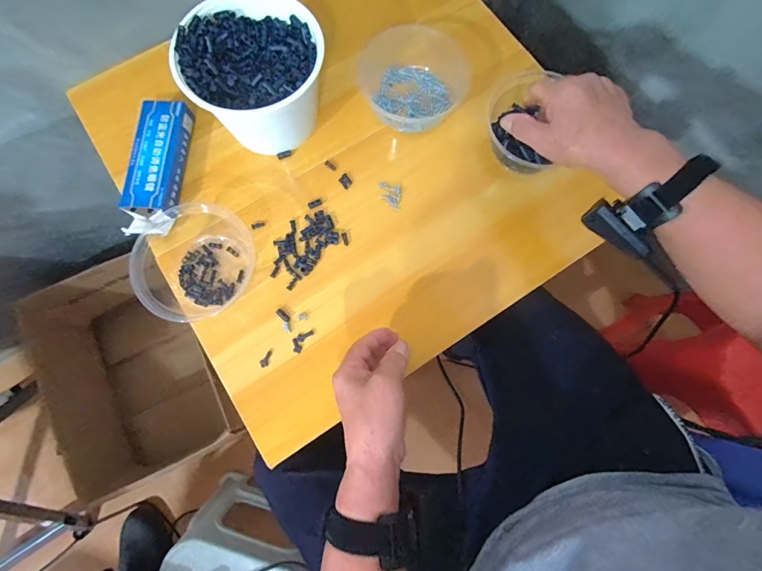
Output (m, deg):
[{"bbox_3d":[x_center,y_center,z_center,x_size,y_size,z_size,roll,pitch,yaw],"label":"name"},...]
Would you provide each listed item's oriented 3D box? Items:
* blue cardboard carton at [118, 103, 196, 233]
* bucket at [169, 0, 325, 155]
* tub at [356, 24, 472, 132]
[{"bbox_3d":[-0.286,-0.149,0.486,0.057,0.033,0.174,4,76,0],"label":"blue cardboard carton"},{"bbox_3d":[-0.151,-0.259,0.465,0.157,0.099,0.135,-18,77,-6],"label":"bucket"},{"bbox_3d":[0.042,-0.281,0.503,0.134,0.046,0.134,0,76,-1],"label":"tub"}]

